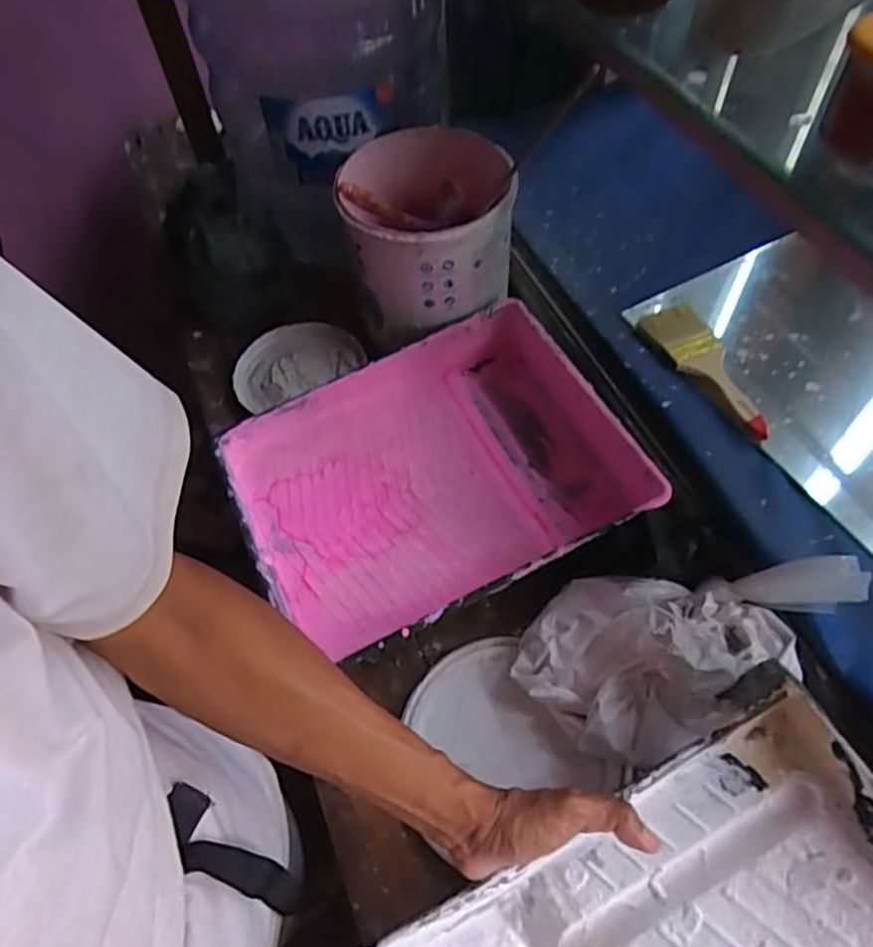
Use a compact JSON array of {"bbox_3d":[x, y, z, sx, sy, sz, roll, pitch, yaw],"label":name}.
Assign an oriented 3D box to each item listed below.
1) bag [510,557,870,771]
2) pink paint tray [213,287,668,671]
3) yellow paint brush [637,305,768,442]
[{"bbox_3d":[0.202,0.119,0.518,0.247,0.094,0.161,-24,58,-12],"label":"bag"},{"bbox_3d":[-0.007,0.006,0.653,0.350,0.086,0.278,-23,58,-11],"label":"pink paint tray"},{"bbox_3d":[0.289,-0.109,0.683,0.067,0.016,0.177,-23,58,-11],"label":"yellow paint brush"}]

